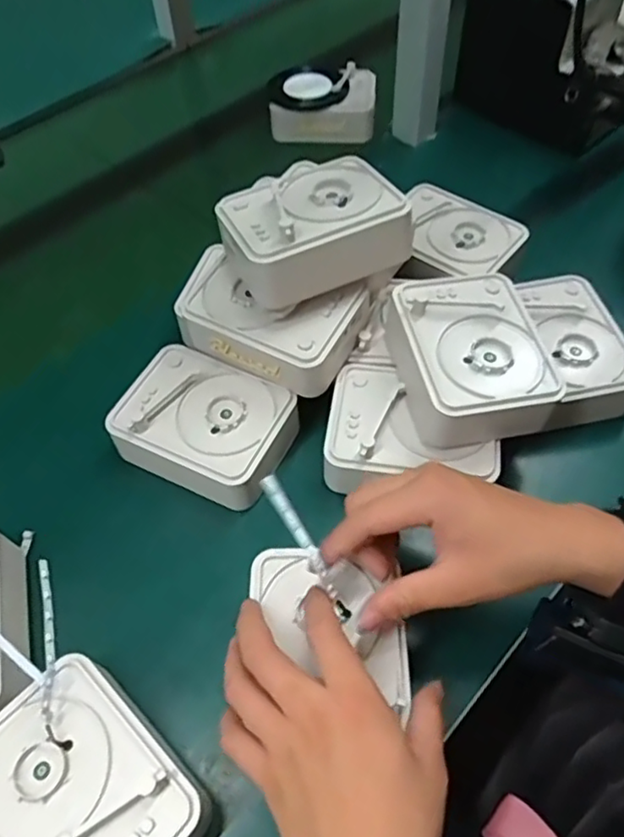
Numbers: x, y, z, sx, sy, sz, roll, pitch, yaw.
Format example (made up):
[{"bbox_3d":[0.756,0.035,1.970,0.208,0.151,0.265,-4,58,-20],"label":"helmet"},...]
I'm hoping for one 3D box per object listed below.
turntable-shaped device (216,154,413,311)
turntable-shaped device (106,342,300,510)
[{"bbox_3d":[0.001,-0.143,0.463,0.125,0.047,0.096,-21,55,-12],"label":"turntable-shaped device"},{"bbox_3d":[-0.081,0.005,0.487,0.131,0.046,0.097,19,57,16],"label":"turntable-shaped device"}]

